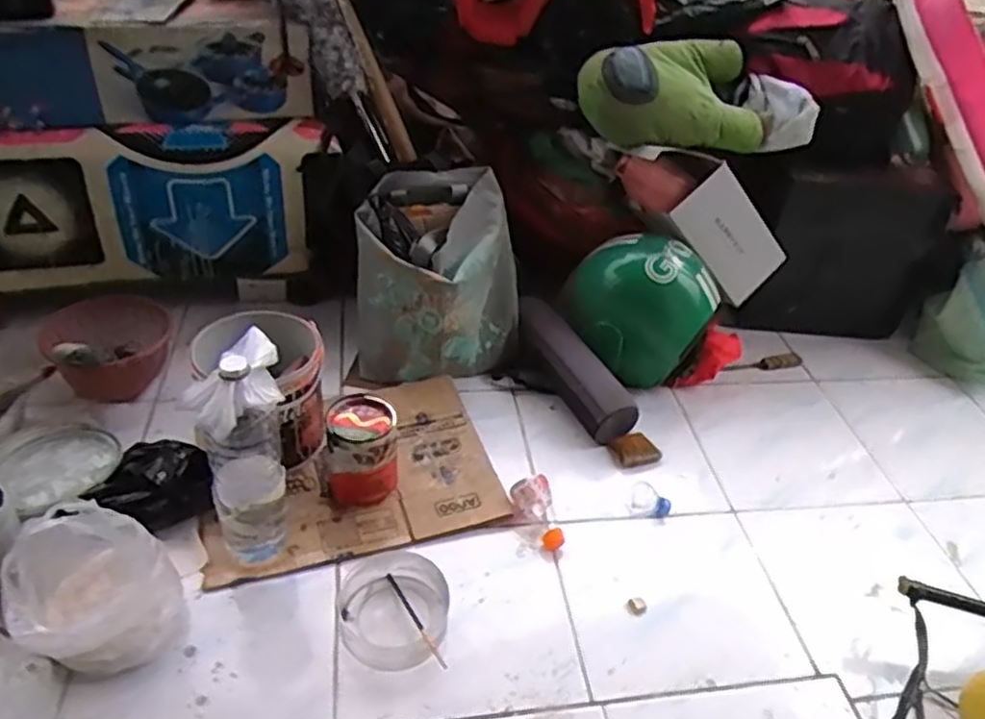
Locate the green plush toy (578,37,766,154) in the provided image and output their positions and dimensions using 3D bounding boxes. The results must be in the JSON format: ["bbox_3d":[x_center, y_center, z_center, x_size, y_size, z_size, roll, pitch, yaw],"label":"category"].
[{"bbox_3d":[0.311,-0.466,1.259,0.312,0.123,0.188,3,40,-5],"label":"green plush toy"}]

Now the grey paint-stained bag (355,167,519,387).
[{"bbox_3d":[-0.096,-0.142,1.260,0.274,0.275,0.255,1,40,-7],"label":"grey paint-stained bag"}]

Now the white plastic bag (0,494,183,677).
[{"bbox_3d":[-0.460,0.262,0.832,0.163,0.149,0.158,-26,48,-33],"label":"white plastic bag"}]

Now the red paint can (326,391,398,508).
[{"bbox_3d":[-0.191,0.130,1.037,0.103,0.124,0.110,-3,39,-11],"label":"red paint can"}]

